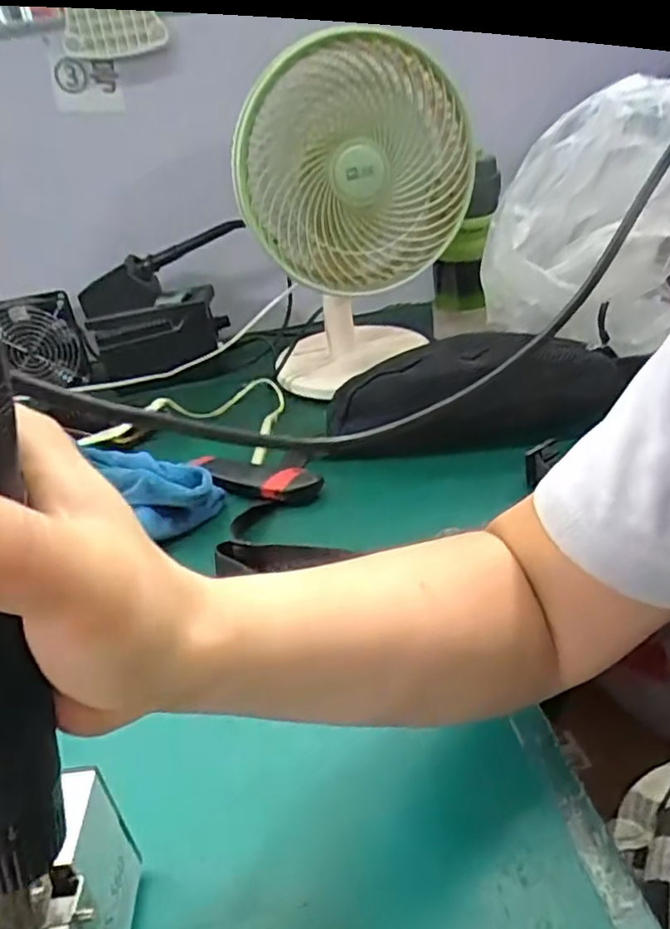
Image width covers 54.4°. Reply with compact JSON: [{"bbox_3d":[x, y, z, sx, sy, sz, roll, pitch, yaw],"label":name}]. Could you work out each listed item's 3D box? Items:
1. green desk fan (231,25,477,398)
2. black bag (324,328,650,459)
[{"bbox_3d":[0.020,-0.250,0.689,0.211,0.319,0.158,-7,32,1],"label":"green desk fan"},{"bbox_3d":[0.128,-0.072,0.628,0.263,0.080,0.109,-6,32,2],"label":"black bag"}]

